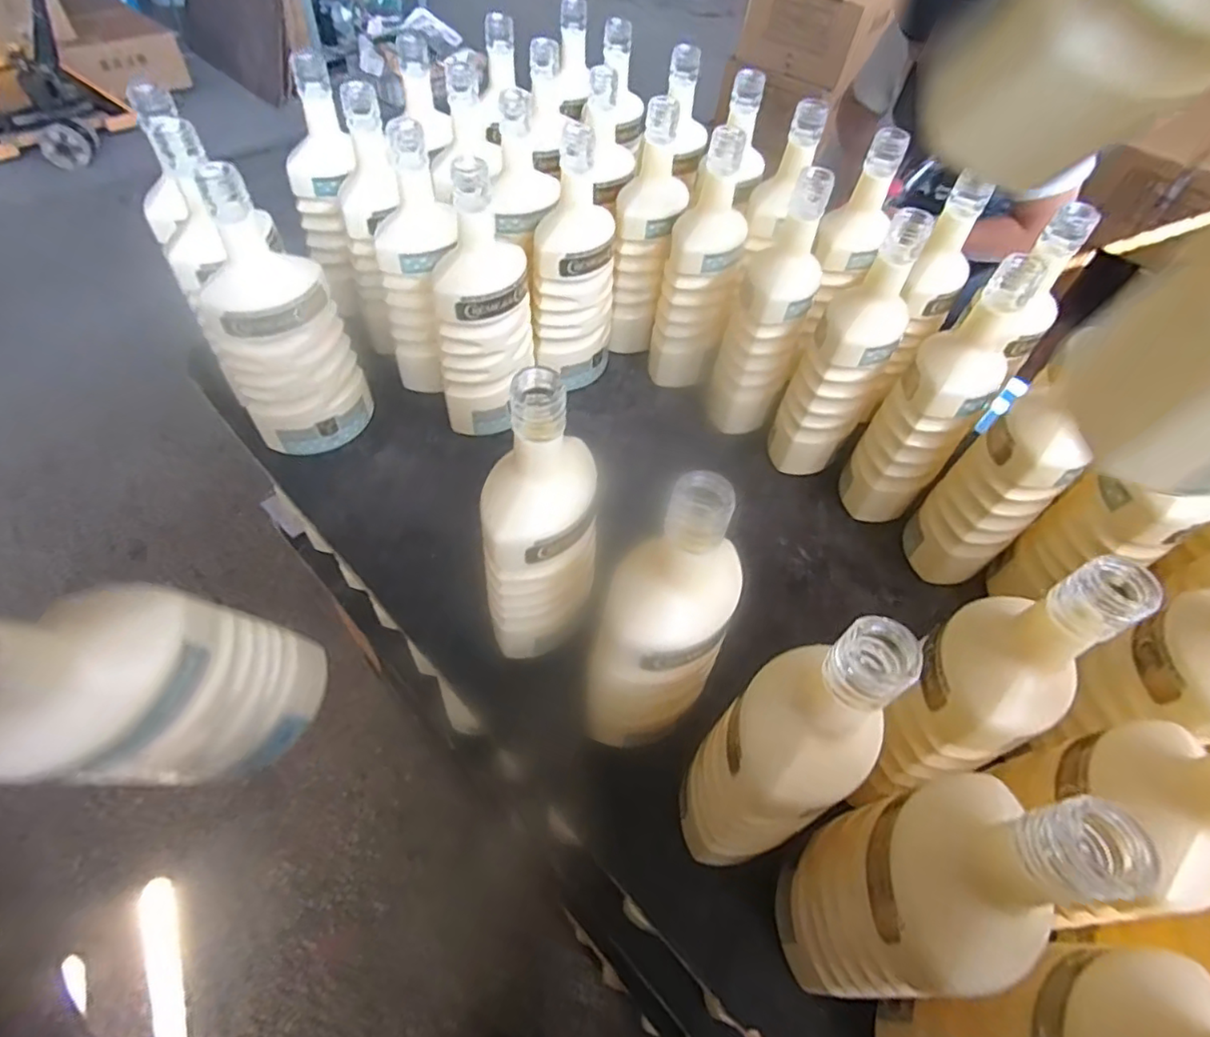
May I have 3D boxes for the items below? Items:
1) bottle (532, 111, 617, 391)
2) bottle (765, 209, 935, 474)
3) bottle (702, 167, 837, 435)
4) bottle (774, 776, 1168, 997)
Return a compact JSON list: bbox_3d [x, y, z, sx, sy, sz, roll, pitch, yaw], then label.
[{"bbox_3d":[-0.030,-0.251,0.613,0.083,0.242,0.083,2,54,-4],"label":"bottle"},{"bbox_3d":[0.221,-0.146,0.553,0.073,0.241,0.066,22,55,11],"label":"bottle"},{"bbox_3d":[0.159,-0.197,0.579,0.072,0.233,0.086,16,54,7],"label":"bottle"},{"bbox_3d":[0.142,0.175,0.286,0.066,0.222,0.071,-19,58,-18],"label":"bottle"}]

